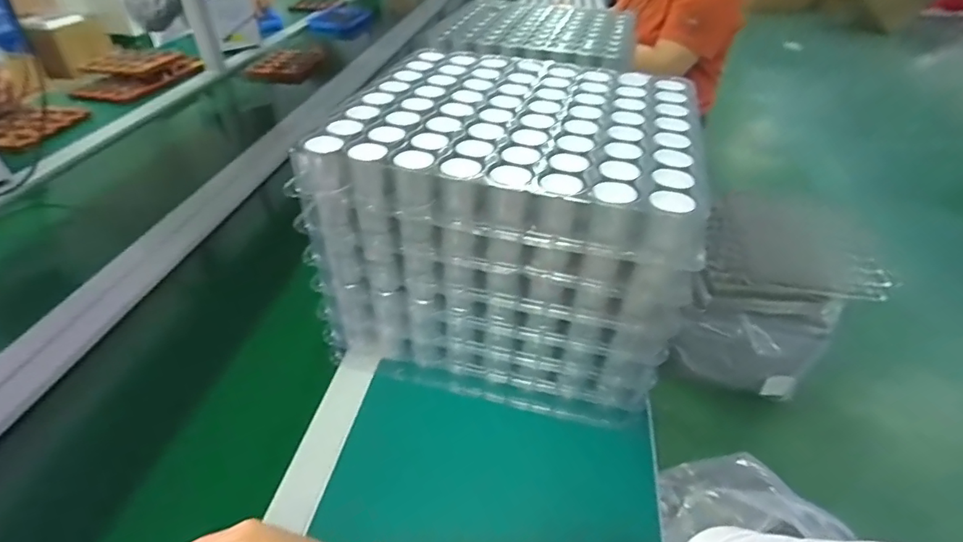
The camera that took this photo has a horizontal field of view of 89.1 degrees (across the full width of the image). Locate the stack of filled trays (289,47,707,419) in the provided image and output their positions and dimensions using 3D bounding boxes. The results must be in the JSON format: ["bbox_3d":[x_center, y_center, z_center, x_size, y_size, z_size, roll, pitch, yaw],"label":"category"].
[{"bbox_3d":[0.034,-0.051,0.541,0.321,0.257,0.277,11,40,12],"label":"stack of filled trays"}]

